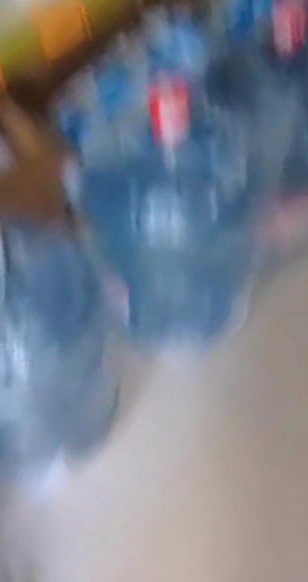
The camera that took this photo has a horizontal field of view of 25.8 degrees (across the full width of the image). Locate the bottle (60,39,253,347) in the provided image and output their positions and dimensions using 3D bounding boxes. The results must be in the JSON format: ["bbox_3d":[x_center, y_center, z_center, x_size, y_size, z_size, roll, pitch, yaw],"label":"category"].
[{"bbox_3d":[0.018,-0.122,1.062,0.220,0.416,0.220,-32,55,-21],"label":"bottle"}]

